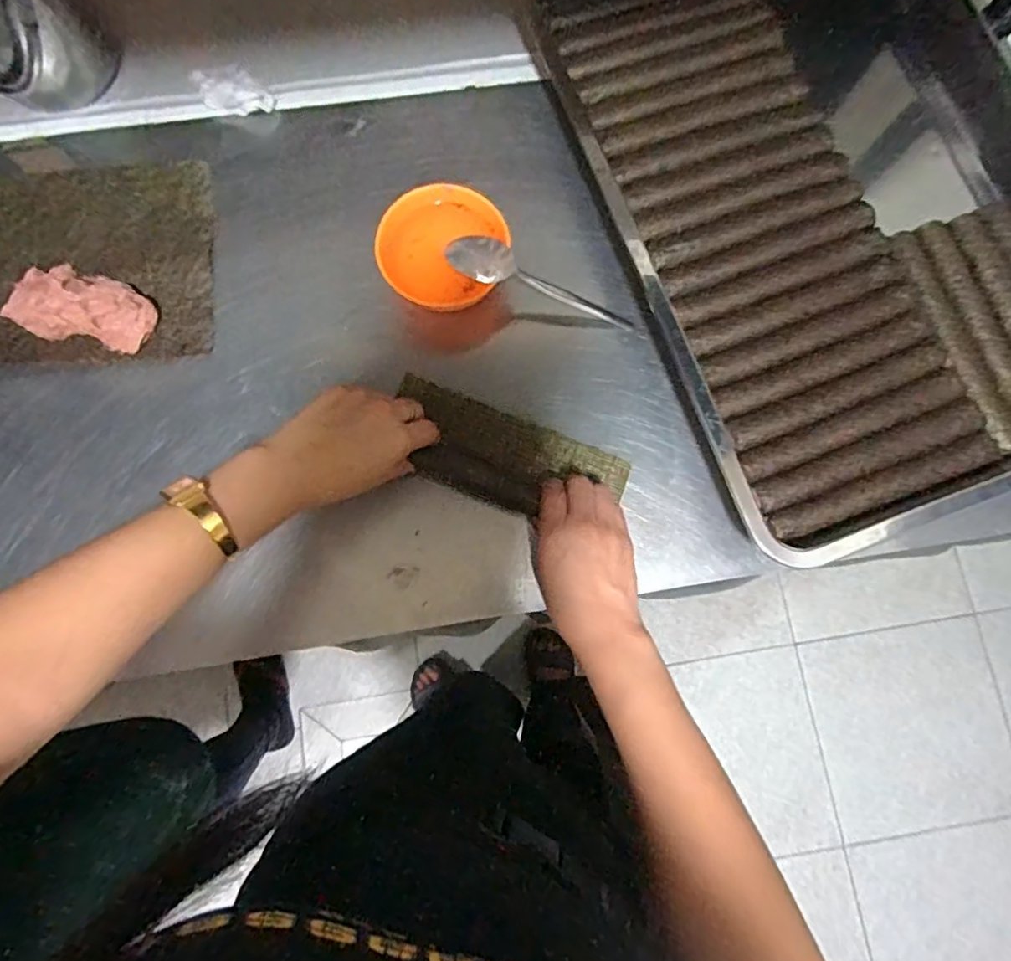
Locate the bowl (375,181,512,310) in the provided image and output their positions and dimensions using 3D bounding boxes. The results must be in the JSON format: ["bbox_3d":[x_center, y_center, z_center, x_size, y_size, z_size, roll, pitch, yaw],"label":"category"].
[{"bbox_3d":[-0.052,-0.191,0.492,0.095,0.039,0.096,0,79,-1],"label":"bowl"}]

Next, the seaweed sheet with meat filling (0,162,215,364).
[{"bbox_3d":[-0.354,-0.193,0.496,0.194,0.034,0.183,-7,79,-2],"label":"seaweed sheet with meat filling"}]

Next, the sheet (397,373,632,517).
[{"bbox_3d":[0.001,-0.019,0.488,0.194,0.011,0.075,18,80,0],"label":"sheet"}]

